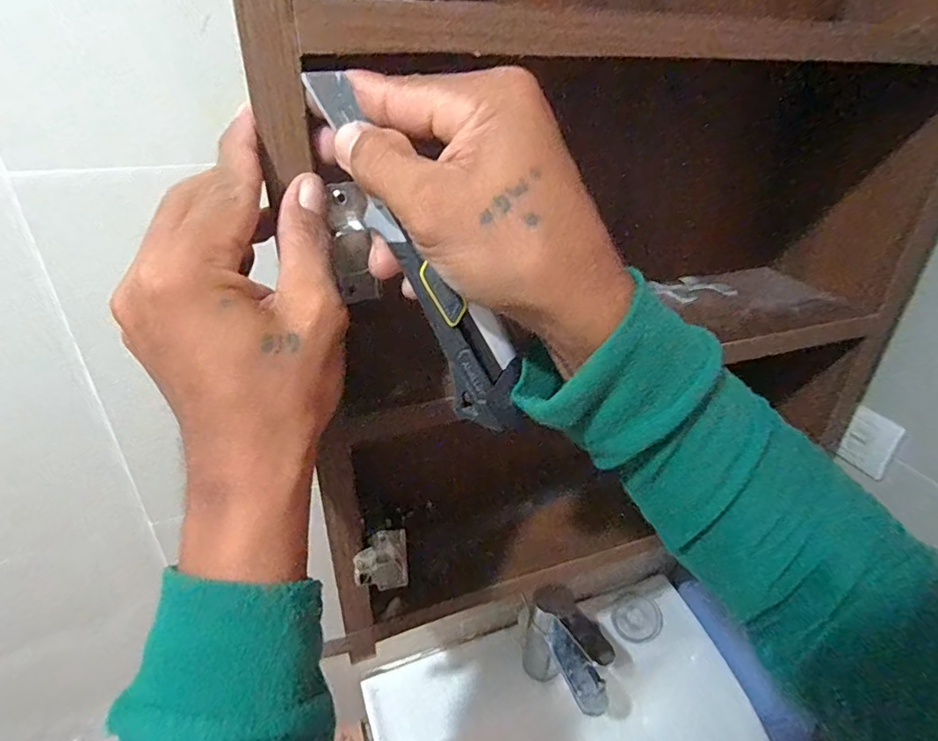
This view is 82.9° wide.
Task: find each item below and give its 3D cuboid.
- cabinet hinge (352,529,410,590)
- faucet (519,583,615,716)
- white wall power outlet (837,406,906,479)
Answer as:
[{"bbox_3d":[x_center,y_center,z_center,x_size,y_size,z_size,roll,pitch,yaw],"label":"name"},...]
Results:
[{"bbox_3d":[-0.064,0.140,0.389,0.037,0.045,0.018,-7,31,-12],"label":"cabinet hinge"},{"bbox_3d":[0.116,0.336,0.632,0.041,0.143,0.138,-18,35,-27],"label":"faucet"},{"bbox_3d":[0.425,0.077,0.563,0.014,0.065,0.049,-10,32,-17],"label":"white wall power outlet"}]

